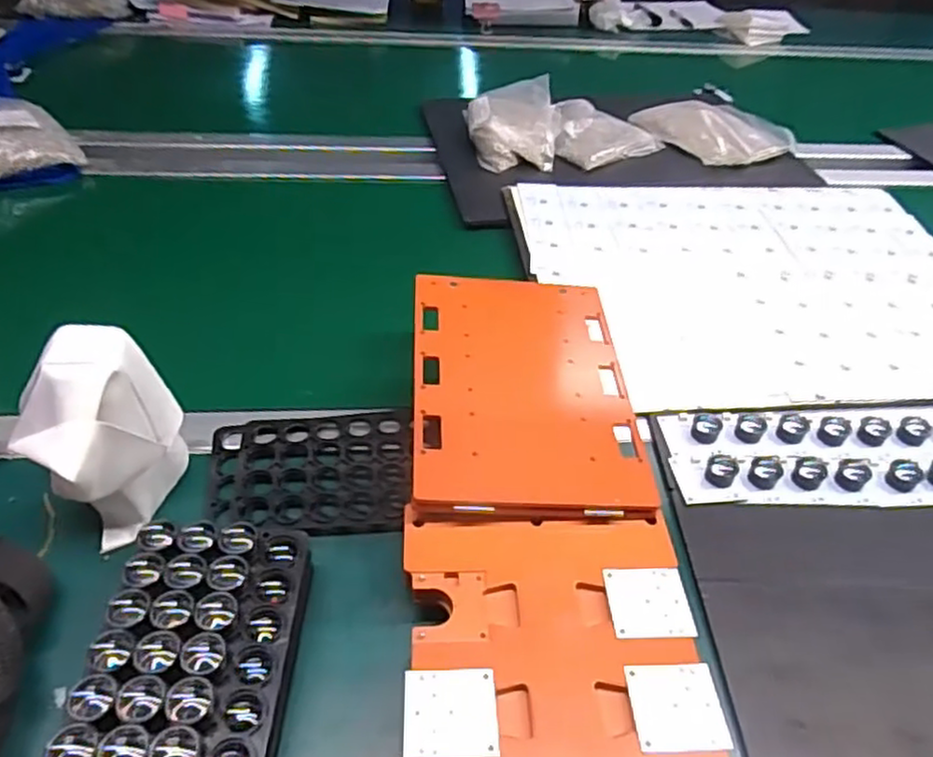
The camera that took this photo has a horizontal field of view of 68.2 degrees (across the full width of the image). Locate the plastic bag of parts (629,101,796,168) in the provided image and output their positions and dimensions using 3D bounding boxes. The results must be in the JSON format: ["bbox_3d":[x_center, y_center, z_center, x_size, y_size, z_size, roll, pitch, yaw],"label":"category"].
[{"bbox_3d":[0.334,-0.348,0.953,0.159,0.031,0.176,-22,49,-24],"label":"plastic bag of parts"}]

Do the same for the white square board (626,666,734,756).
[{"bbox_3d":[0.112,0.174,0.365,0.047,0.004,0.044,0,44,-4],"label":"white square board"}]

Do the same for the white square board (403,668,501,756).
[{"bbox_3d":[-0.008,0.172,0.355,0.048,0.004,0.045,0,44,-4],"label":"white square board"}]

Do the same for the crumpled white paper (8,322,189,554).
[{"bbox_3d":[-0.232,0.036,0.443,0.062,0.115,0.099,17,45,13],"label":"crumpled white paper"}]

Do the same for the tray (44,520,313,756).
[{"bbox_3d":[-0.144,0.171,0.356,0.098,0.048,0.199,2,44,-2],"label":"tray"}]

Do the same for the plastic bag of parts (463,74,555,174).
[{"bbox_3d":[0.058,-0.339,0.906,0.112,0.053,0.163,1,44,-4],"label":"plastic bag of parts"}]

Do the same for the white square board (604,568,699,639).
[{"bbox_3d":[0.108,0.133,0.409,0.046,0.004,0.045,-1,42,-2],"label":"white square board"}]

